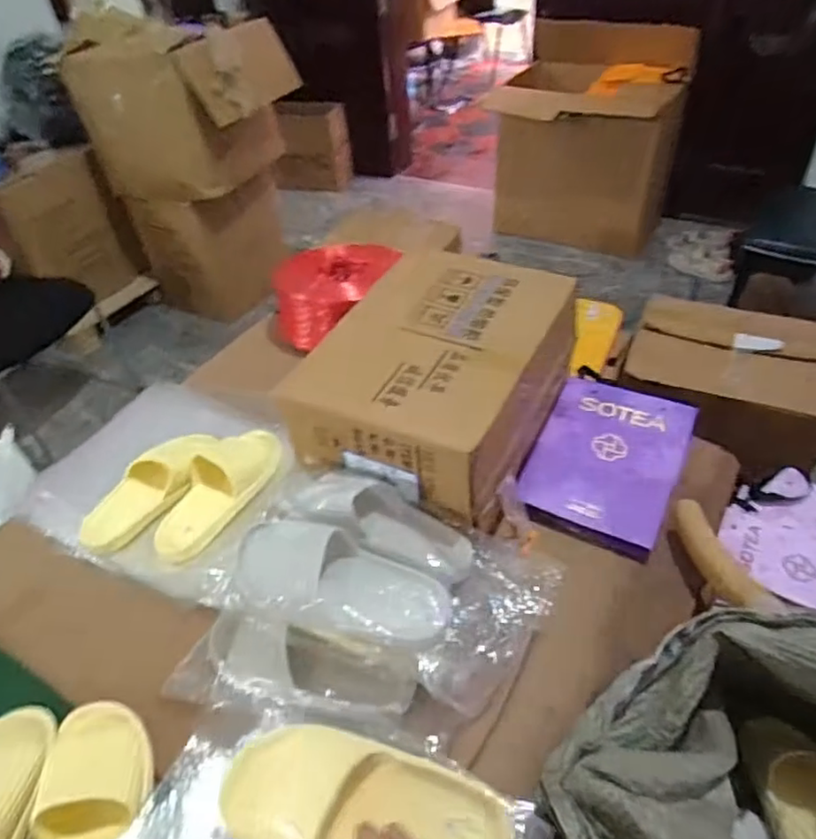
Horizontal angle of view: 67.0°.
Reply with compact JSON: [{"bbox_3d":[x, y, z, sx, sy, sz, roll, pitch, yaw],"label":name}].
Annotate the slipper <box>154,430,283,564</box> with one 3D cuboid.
[{"bbox_3d":[-0.288,0.104,0.935,0.097,0.056,0.245,19,48,24],"label":"slipper"}]

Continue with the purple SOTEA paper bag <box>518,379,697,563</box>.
[{"bbox_3d":[0.314,0.060,0.969,0.211,0.041,0.276,16,64,28],"label":"purple SOTEA paper bag"}]

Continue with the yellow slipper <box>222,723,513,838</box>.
[{"bbox_3d":[-0.043,0.333,0.535,0.256,0.052,0.100,9,45,4],"label":"yellow slipper"}]

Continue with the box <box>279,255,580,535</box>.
[{"bbox_3d":[0.048,-0.050,0.891,0.286,0.203,0.360,17,48,22],"label":"box"}]

